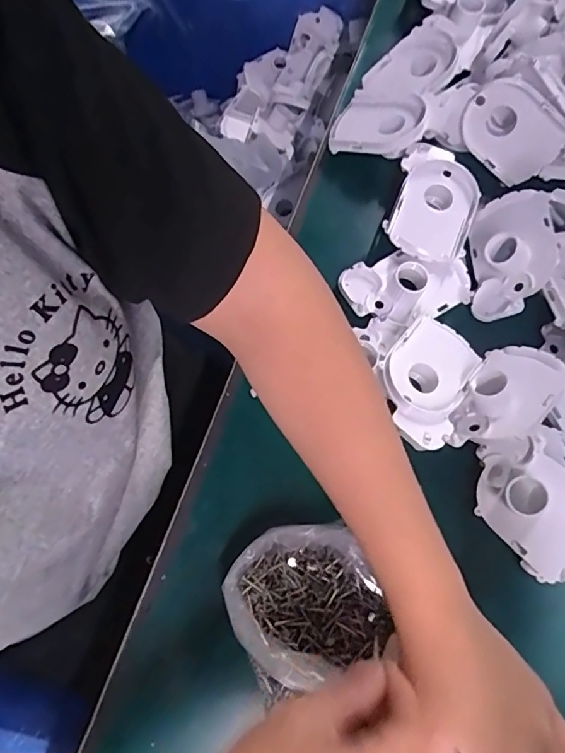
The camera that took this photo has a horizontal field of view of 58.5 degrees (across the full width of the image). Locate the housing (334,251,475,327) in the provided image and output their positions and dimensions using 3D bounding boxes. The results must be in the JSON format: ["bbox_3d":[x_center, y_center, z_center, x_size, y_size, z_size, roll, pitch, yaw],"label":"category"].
[{"bbox_3d":[0.104,-0.076,0.413,0.104,0.024,0.060,-19,75,-8],"label":"housing"}]

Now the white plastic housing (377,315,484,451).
[{"bbox_3d":[0.107,0.001,0.381,0.063,0.028,0.104,31,74,7],"label":"white plastic housing"}]

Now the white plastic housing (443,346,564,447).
[{"bbox_3d":[0.164,0.016,0.371,0.059,0.035,0.102,41,76,10],"label":"white plastic housing"}]

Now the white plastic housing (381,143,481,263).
[{"bbox_3d":[0.129,-0.146,0.435,0.069,0.025,0.102,18,73,3],"label":"white plastic housing"}]

